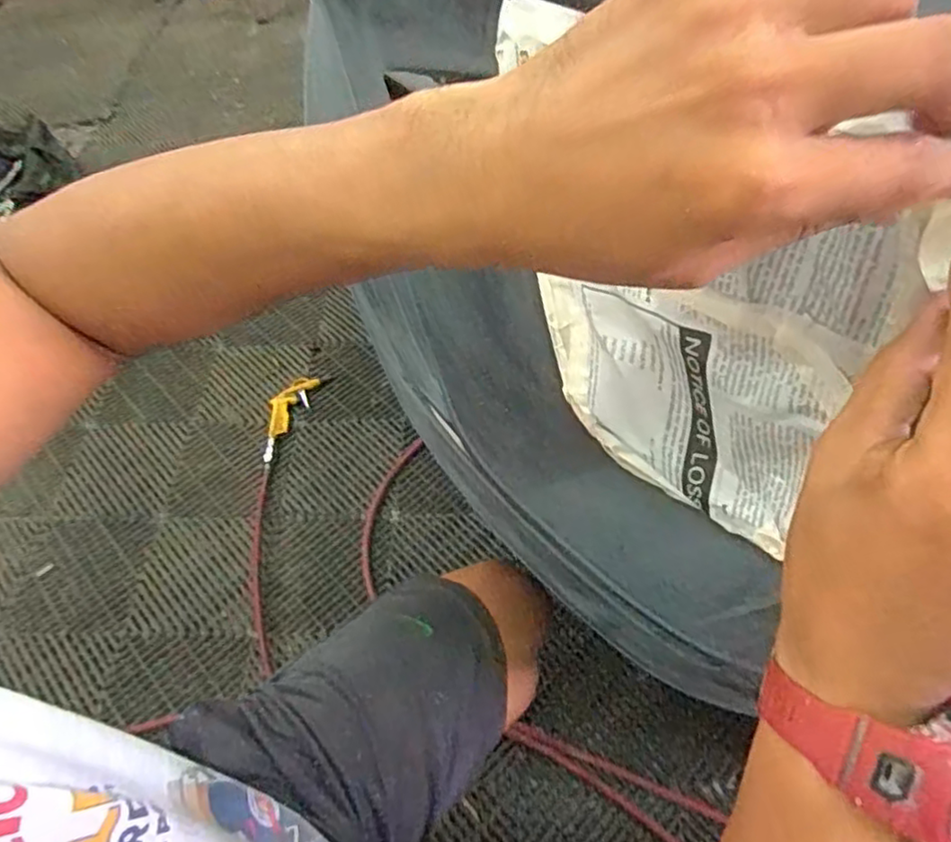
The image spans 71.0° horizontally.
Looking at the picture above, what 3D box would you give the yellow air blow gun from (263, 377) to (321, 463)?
[{"bbox_3d":[-0.365,-0.012,1.269,0.065,0.021,0.202,8,54,10],"label":"yellow air blow gun"}]

